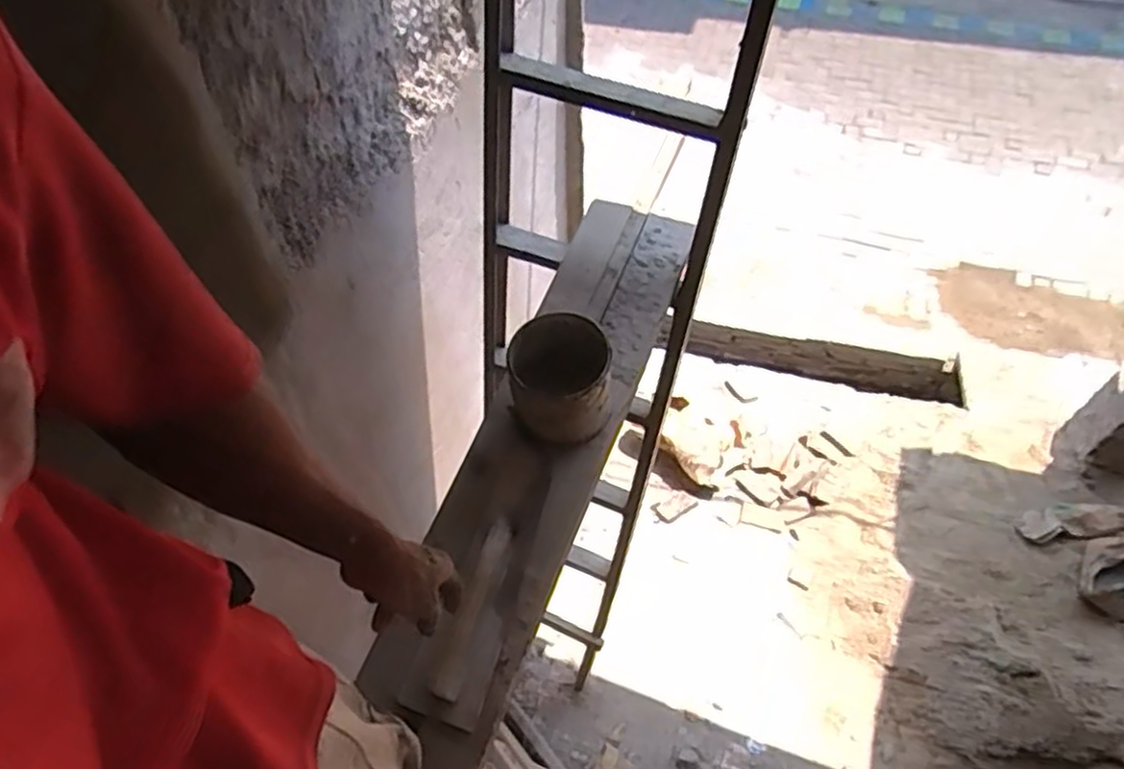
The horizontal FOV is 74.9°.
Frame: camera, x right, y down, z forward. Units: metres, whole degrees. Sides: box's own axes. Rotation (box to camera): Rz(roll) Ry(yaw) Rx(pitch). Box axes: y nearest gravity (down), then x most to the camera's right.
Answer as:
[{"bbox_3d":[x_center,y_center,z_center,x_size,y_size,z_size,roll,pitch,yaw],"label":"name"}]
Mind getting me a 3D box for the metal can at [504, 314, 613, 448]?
[{"bbox_3d":[-0.006,-0.001,1.305,0.177,0.165,0.204,6,59,6],"label":"metal can"}]

